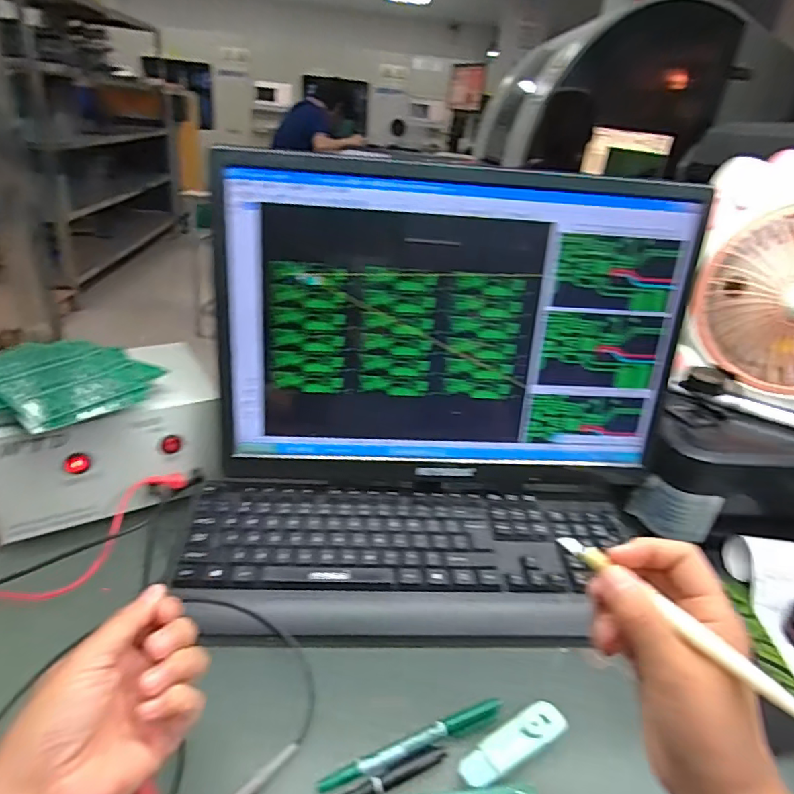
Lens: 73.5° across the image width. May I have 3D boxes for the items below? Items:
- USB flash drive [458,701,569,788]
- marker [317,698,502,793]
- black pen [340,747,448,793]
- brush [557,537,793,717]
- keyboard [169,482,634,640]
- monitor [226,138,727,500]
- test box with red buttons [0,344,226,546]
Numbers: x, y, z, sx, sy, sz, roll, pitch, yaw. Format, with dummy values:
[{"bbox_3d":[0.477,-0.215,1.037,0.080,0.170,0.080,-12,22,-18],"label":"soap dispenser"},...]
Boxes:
[{"bbox_3d":[0.081,0.236,0.364,0.085,0.008,0.027,-13,34,-32],"label":"USB flash drive"},{"bbox_3d":[0.014,0.237,0.364,0.135,0.011,0.014,-9,32,-26],"label":"marker"},{"bbox_3d":[-0.031,0.251,0.332,0.139,0.008,0.012,-9,32,-26],"label":"black pen"},{"bbox_3d":[0.145,0.115,0.272,0.012,0.009,0.149,-16,34,-36],"label":"brush"},{"bbox_3d":[0.015,0.154,0.503,0.404,0.040,0.155,3,38,-6],"label":"keyboard"},{"bbox_3d":[0.053,-0.046,0.514,0.438,0.309,0.081,2,28,-8],"label":"monitor"},{"bbox_3d":[-0.282,0.041,0.538,0.196,0.135,0.124,-4,30,-19],"label":"test box with red buttons"}]

